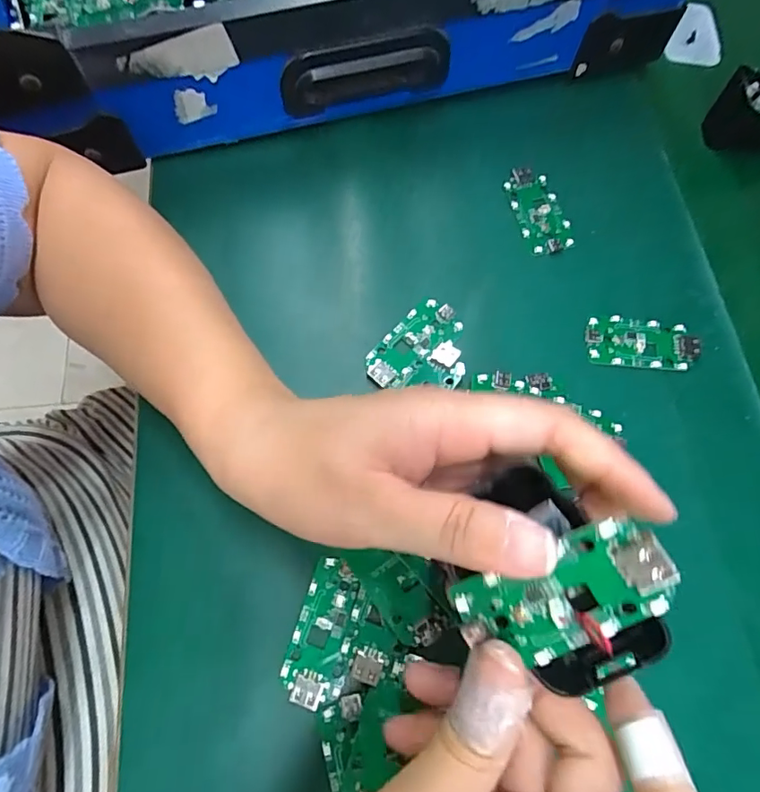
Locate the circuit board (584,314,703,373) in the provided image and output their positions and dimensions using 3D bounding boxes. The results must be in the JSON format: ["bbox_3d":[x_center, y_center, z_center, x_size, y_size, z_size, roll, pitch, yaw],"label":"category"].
[{"bbox_3d":[0.154,-0.031,0.298,0.064,0.006,0.031,8,69,1],"label":"circuit board"}]

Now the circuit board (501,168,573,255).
[{"bbox_3d":[0.102,-0.121,0.329,0.031,0.004,0.063,-12,71,-7],"label":"circuit board"}]

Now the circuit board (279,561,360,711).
[{"bbox_3d":[-0.027,0.110,0.238,0.027,0.004,0.062,14,70,3],"label":"circuit board"}]

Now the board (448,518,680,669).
[{"bbox_3d":[0.054,0.061,0.150,0.062,0.005,0.032,-32,85,21],"label":"board"}]

